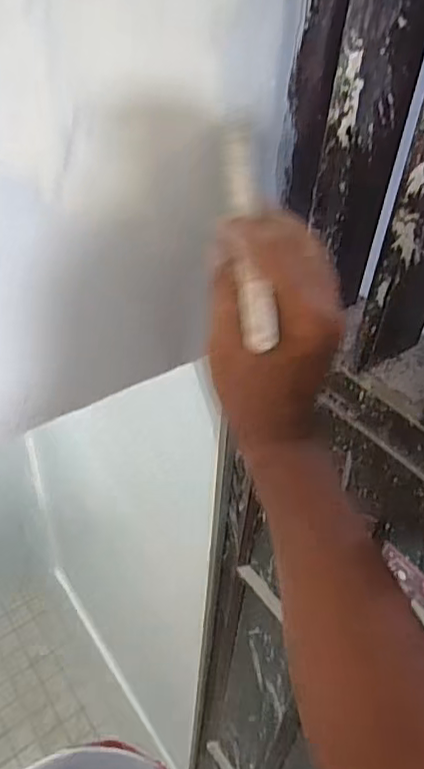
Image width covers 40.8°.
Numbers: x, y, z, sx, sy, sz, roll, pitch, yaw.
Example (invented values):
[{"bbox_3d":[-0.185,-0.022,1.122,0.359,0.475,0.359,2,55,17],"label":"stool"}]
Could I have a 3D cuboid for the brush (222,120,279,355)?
[{"bbox_3d":[0.021,-0.100,0.357,0.022,0.021,0.177,0,59,-6],"label":"brush"}]

